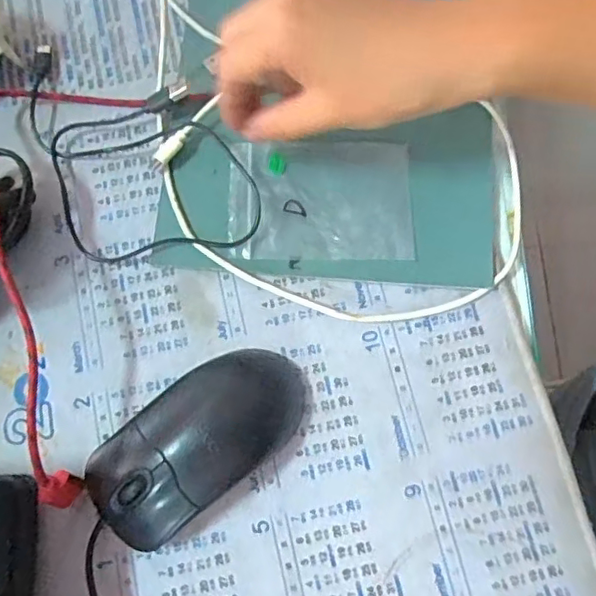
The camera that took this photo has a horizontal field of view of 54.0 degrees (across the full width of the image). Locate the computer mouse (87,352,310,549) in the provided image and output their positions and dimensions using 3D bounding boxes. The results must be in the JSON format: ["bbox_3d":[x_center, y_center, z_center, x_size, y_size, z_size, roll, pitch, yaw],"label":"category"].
[{"bbox_3d":[-0.047,0.069,0.285,0.112,0.032,0.052,-38,78,-10],"label":"computer mouse"}]

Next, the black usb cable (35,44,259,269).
[{"bbox_3d":[-0.093,-0.091,0.336,0.105,0.014,0.163,-24,78,2],"label":"black usb cable"}]

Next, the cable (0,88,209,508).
[{"bbox_3d":[-0.140,-0.029,0.299,0.128,0.052,0.238,11,75,3],"label":"cable"}]

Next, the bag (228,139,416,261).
[{"bbox_3d":[0.013,-0.057,0.326,0.099,0.011,0.071,2,75,-2],"label":"bag"}]

